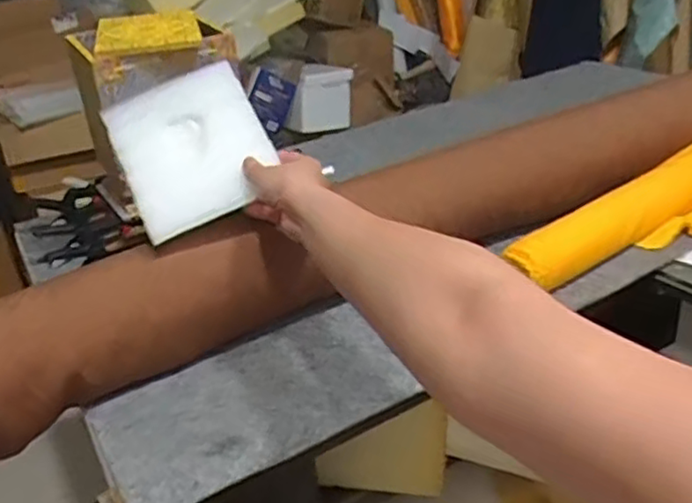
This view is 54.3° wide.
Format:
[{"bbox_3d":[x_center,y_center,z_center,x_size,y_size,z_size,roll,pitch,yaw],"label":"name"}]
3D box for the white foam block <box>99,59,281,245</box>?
[{"bbox_3d":[-0.164,-0.113,0.715,0.149,0.019,0.179,-23,71,-11],"label":"white foam block"}]

